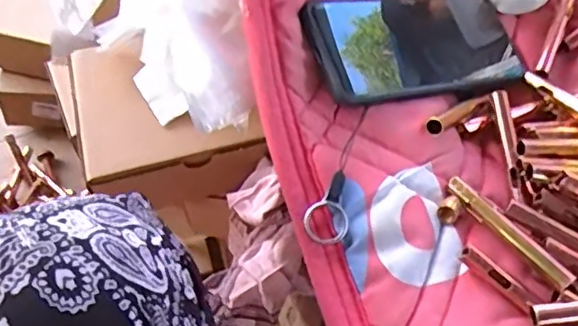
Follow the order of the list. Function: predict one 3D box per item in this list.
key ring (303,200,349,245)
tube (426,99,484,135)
[{"bbox_3d":[0.021,0.033,0.331,0.025,0.004,0.025,0,78,-2],"label":"key ring"},{"bbox_3d":[0.107,-0.031,0.376,0.065,0.011,0.011,-23,61,-44],"label":"tube"}]

